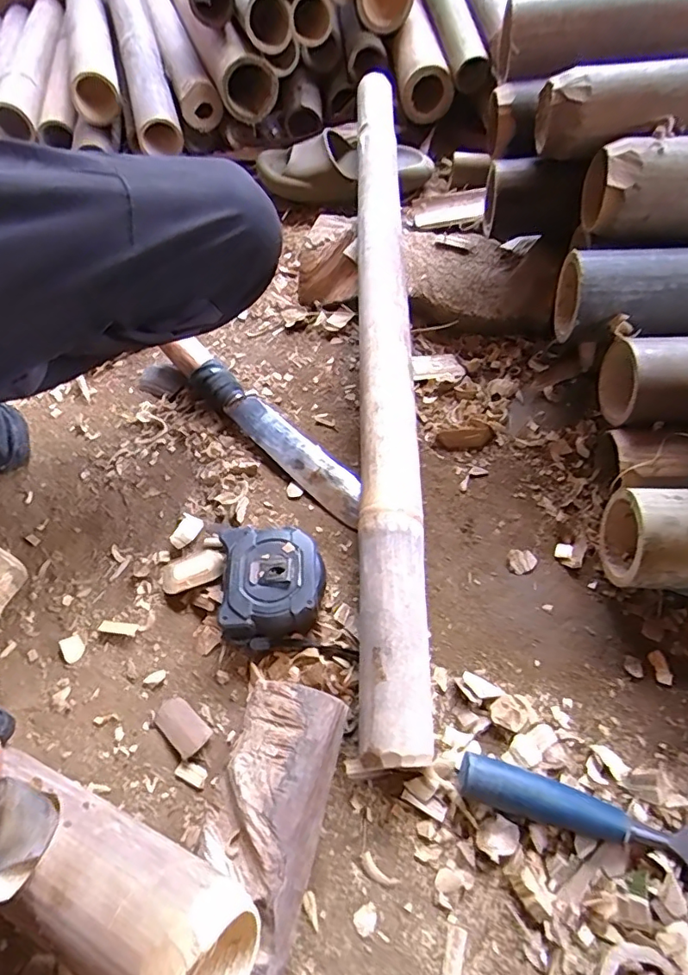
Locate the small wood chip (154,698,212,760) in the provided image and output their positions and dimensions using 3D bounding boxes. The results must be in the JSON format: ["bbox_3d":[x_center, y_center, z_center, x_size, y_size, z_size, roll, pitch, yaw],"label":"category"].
[{"bbox_3d":[-0.119,0.174,0.386,0.046,0.008,0.025,35,65,25],"label":"small wood chip"}]

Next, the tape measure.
[{"bbox_3d":[-0.057,0.078,0.420,0.081,0.039,0.090,-4,55,3],"label":"tape measure"}]

